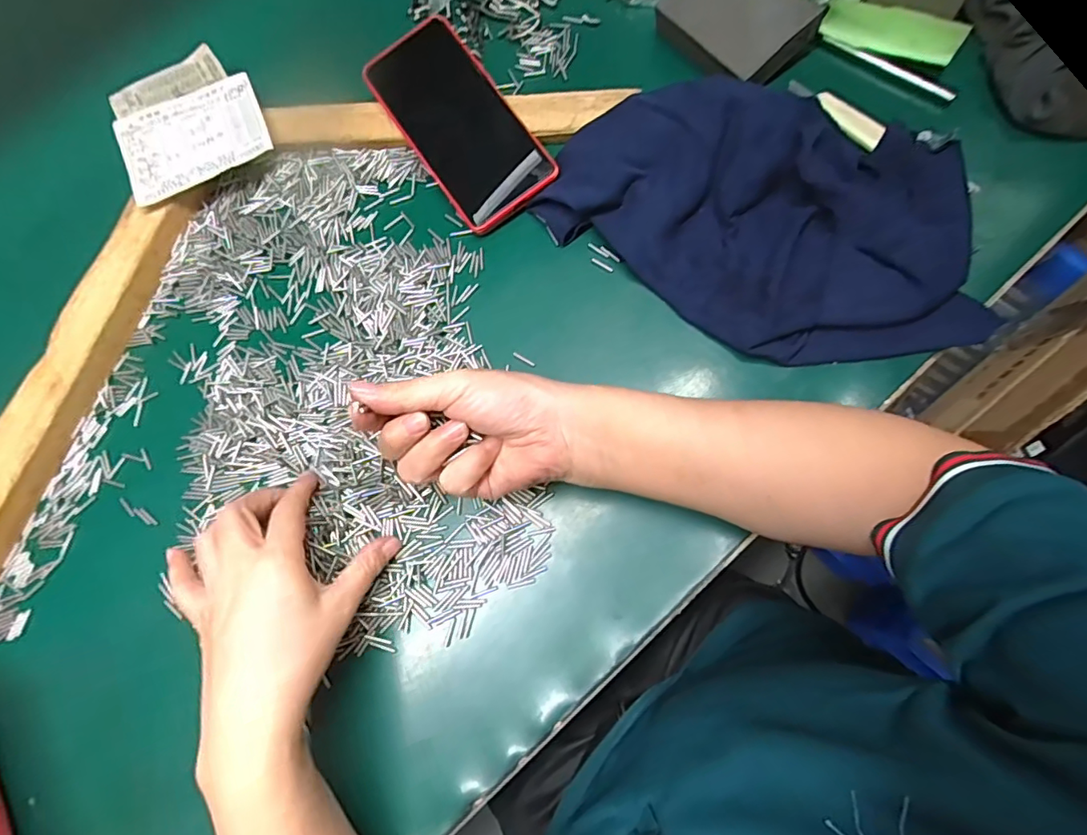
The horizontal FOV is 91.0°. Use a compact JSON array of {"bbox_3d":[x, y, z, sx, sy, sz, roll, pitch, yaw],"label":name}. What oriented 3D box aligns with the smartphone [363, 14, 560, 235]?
[{"bbox_3d":[-0.064,-0.223,0.402,0.078,0.010,0.168,-34,80,0],"label":"smartphone"}]

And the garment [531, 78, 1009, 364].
[{"bbox_3d":[0.158,-0.144,0.367,0.294,0.039,0.192,33,81,11],"label":"garment"}]

